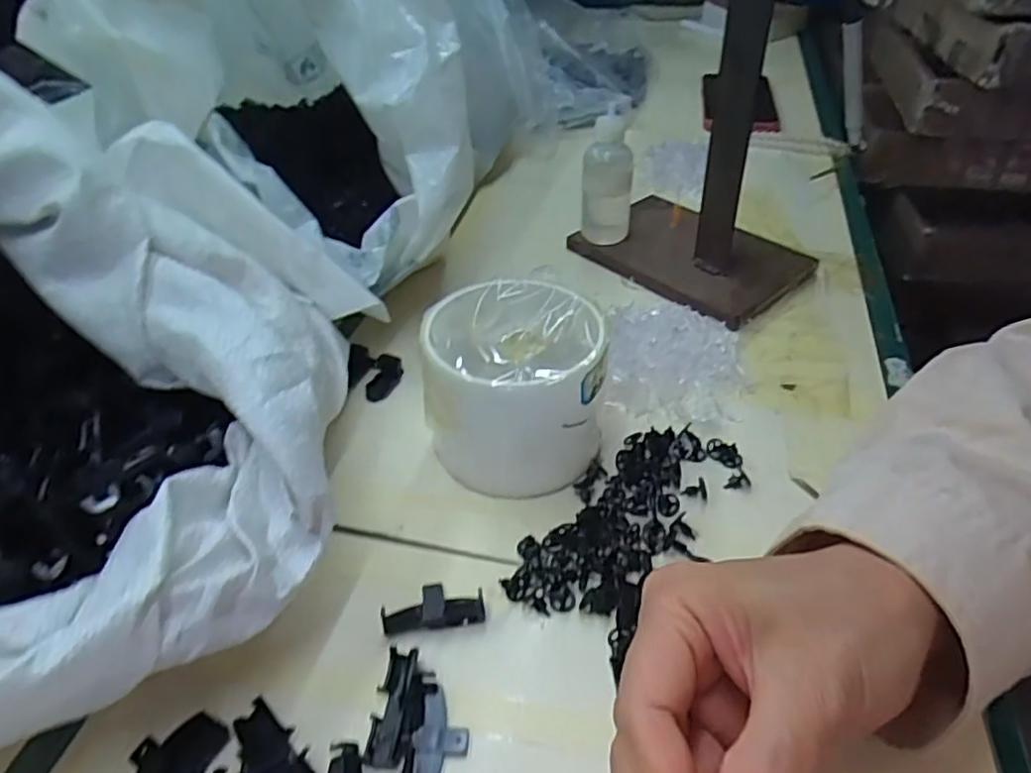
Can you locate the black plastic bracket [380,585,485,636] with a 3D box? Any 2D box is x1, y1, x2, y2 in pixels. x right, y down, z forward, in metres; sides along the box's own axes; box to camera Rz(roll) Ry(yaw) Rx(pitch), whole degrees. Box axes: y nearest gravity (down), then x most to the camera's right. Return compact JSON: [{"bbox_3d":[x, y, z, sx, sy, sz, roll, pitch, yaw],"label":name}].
[{"bbox_3d":[-0.034,0.090,0.278,0.041,0.009,0.021,-6,41,-5],"label":"black plastic bracket"}]

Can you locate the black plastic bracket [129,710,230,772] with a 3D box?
[{"bbox_3d":[-0.119,0.128,0.227,0.018,0.014,0.040,24,47,26],"label":"black plastic bracket"}]

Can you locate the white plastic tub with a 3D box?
[{"bbox_3d":[0.000,0.001,0.329,0.082,0.070,0.084,-1,41,1],"label":"white plastic tub"}]

